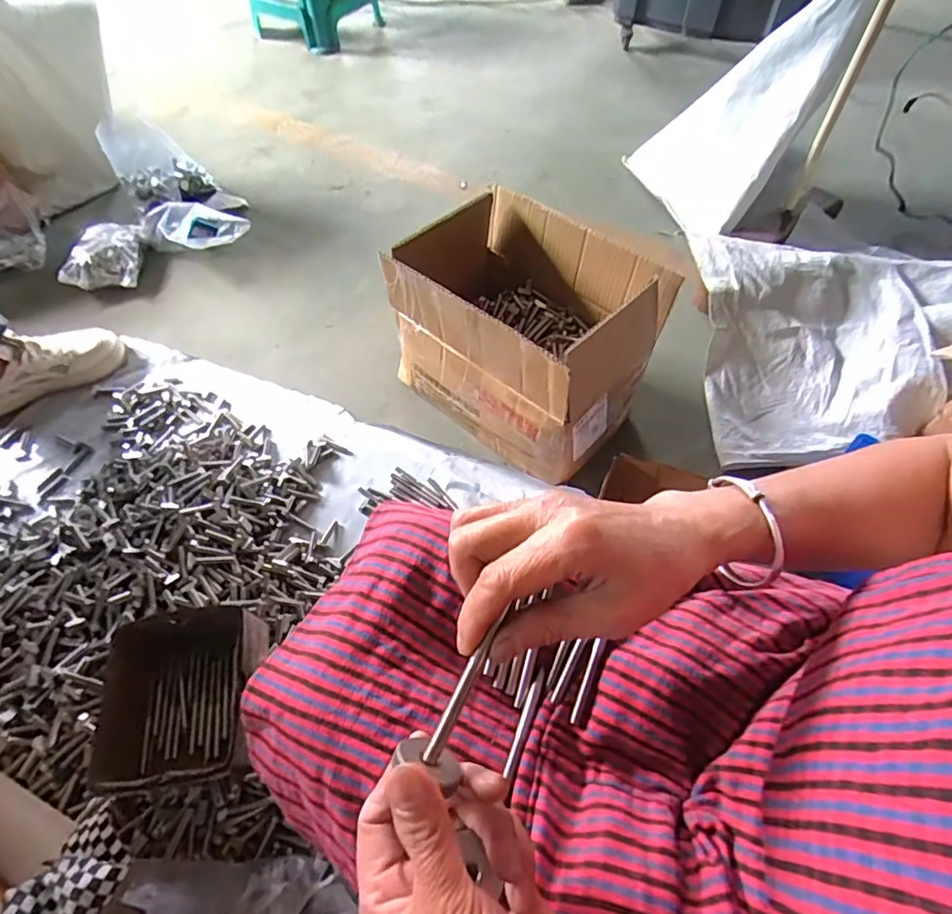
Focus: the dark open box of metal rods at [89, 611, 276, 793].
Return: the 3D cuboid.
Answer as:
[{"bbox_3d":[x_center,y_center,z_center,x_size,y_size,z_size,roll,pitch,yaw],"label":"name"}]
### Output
[{"bbox_3d":[-0.296,0.245,0.541,0.156,0.088,0.153,-5,57,-3],"label":"dark open box of metal rods"}]

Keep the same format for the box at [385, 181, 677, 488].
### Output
[{"bbox_3d":[0.075,-0.186,0.808,0.353,0.243,0.251,39,64,23],"label":"box"}]

